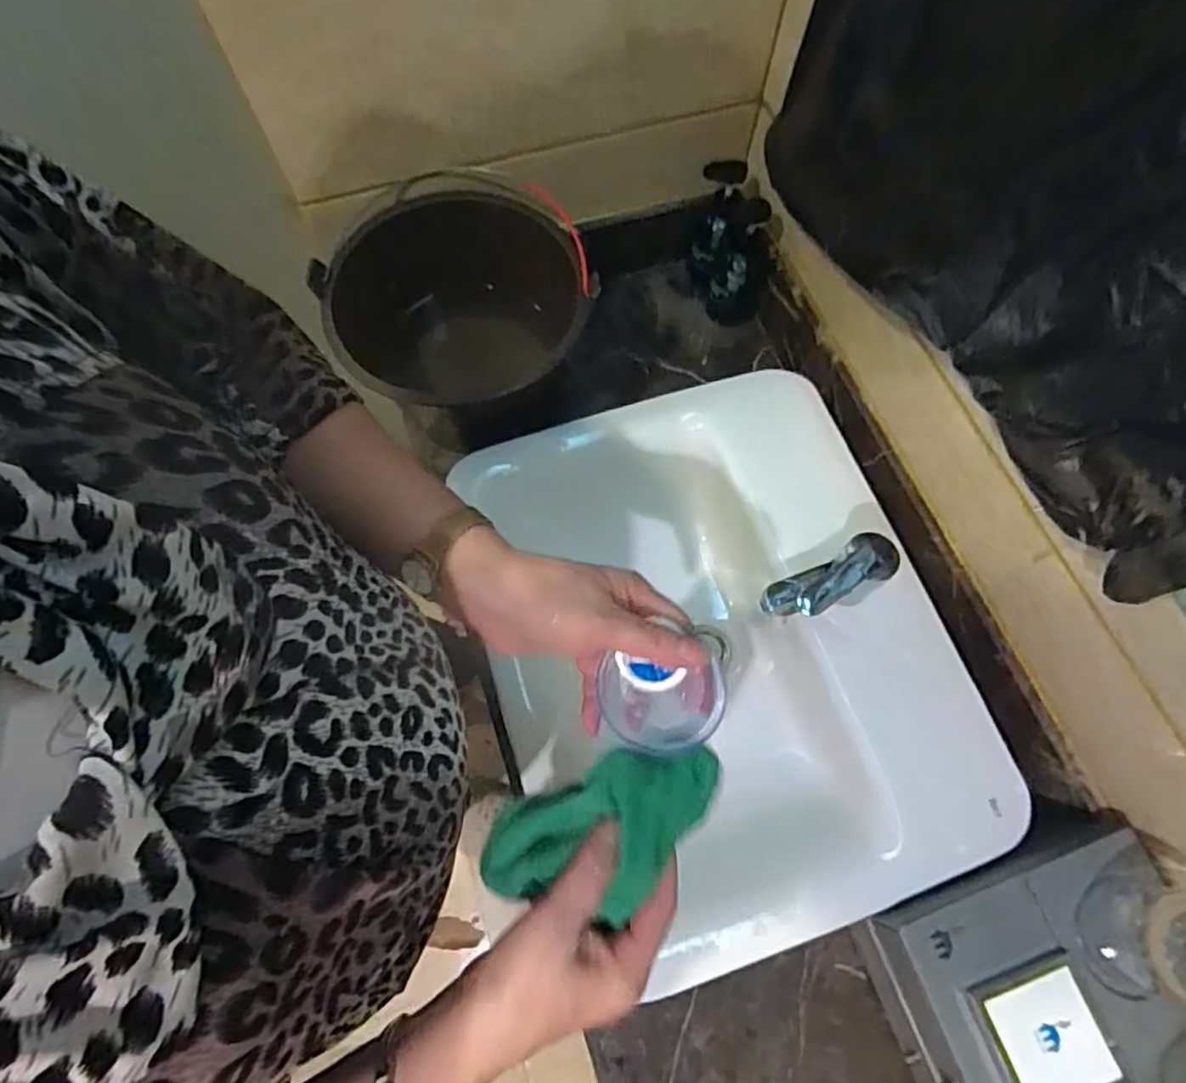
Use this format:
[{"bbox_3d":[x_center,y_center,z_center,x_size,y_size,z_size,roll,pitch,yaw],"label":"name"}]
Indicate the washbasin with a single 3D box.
[{"bbox_3d":[0.126,0.097,0.680,0.432,0.170,0.548,-17,70,-6],"label":"washbasin"}]

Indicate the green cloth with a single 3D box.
[{"bbox_3d":[-0.001,0.173,0.379,0.158,0.053,0.074,-26,69,18],"label":"green cloth"}]

